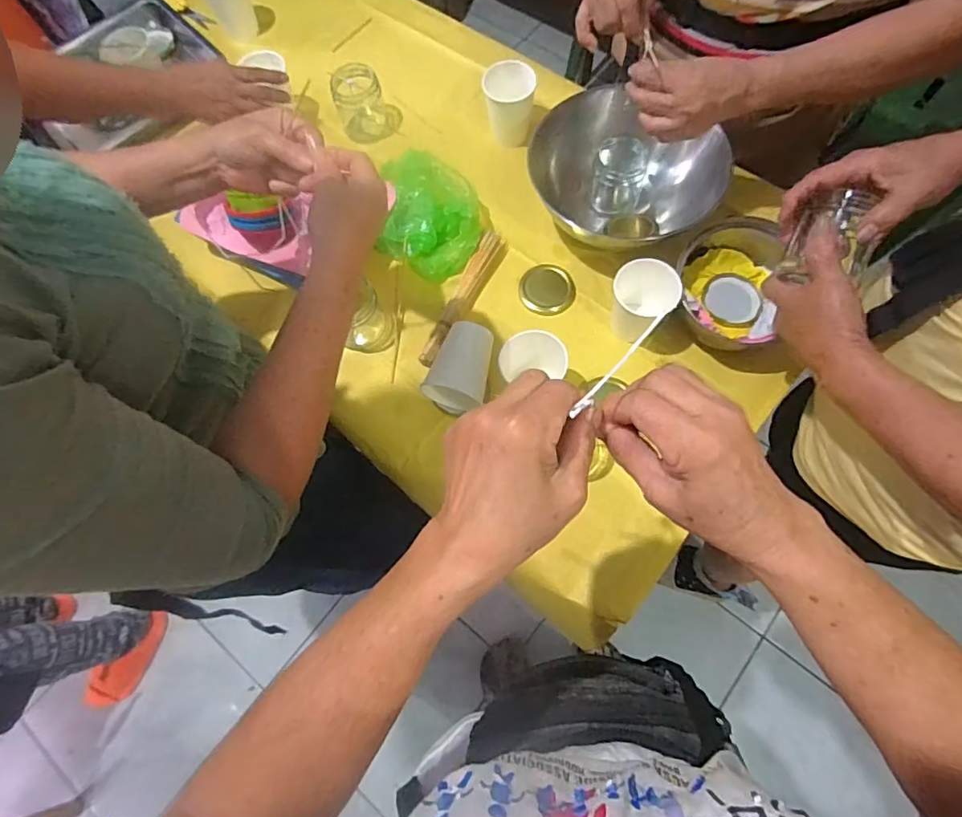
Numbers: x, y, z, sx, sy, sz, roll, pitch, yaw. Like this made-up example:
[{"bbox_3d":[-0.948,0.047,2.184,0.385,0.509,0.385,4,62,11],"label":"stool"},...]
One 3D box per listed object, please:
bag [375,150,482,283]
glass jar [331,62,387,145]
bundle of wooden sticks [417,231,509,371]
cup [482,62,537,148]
[{"bbox_3d":[-0.066,-0.264,0.691,0.128,0.042,0.182,0,70,3],"label":"bag"},{"bbox_3d":[-0.170,-0.430,0.728,0.063,0.068,0.063,-1,70,2],"label":"glass jar"},{"bbox_3d":[-0.021,-0.140,0.659,0.031,0.018,0.196,24,73,11],"label":"bundle of wooden sticks"},{"bbox_3d":[0.038,-0.409,0.710,0.067,0.088,0.074,6,71,5],"label":"cup"}]

